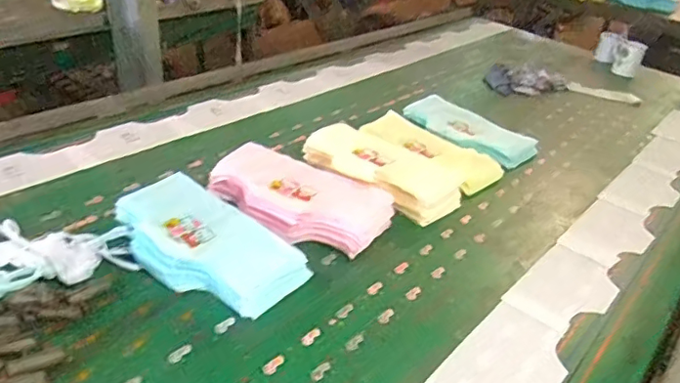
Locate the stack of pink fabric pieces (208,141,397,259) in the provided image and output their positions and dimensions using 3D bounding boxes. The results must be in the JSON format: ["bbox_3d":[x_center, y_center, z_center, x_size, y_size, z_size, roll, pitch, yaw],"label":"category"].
[{"bbox_3d":[-0.080,0.017,1.007,0.342,0.075,0.189,17,33,15],"label":"stack of pink fabric pieces"}]

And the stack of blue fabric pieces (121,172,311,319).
[{"bbox_3d":[-0.227,0.082,0.881,0.343,0.064,0.180,26,36,31],"label":"stack of blue fabric pieces"}]

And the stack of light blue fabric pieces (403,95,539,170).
[{"bbox_3d":[0.313,-0.154,1.389,0.158,0.053,0.335,-22,41,-39],"label":"stack of light blue fabric pieces"}]

